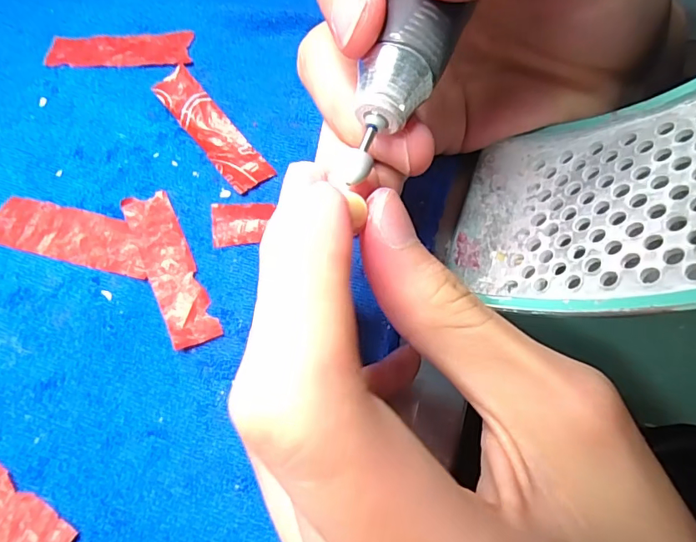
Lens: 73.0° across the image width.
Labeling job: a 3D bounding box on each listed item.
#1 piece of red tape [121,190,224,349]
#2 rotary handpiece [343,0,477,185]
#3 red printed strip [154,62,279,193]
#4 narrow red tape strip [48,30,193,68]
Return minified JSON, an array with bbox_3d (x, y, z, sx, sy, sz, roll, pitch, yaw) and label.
[{"bbox_3d":[-0.060,-0.002,0.159,0.016,0.004,0.058,-25,71,-11],"label":"piece of red tape"},{"bbox_3d":[0.035,-0.102,0.125,0.026,0.031,0.152,19,73,6],"label":"rotary handpiece"},{"bbox_3d":[-0.052,-0.054,0.179,0.016,0.007,0.059,-38,73,-15],"label":"red printed strip"},{"bbox_3d":[-0.095,-0.093,0.194,0.059,0.004,0.016,0,67,-1],"label":"narrow red tape strip"}]

